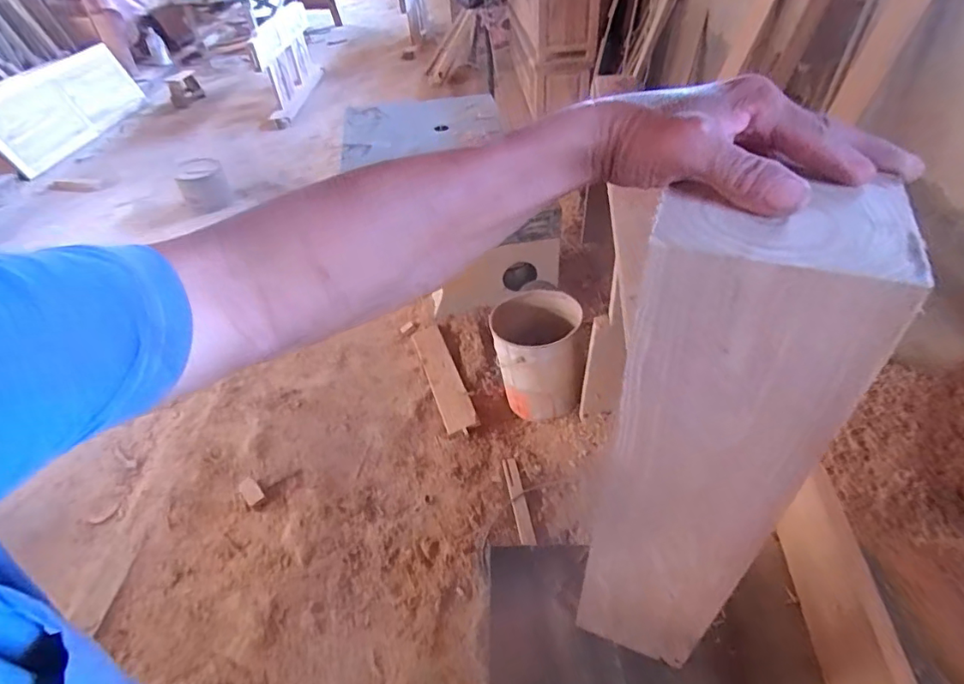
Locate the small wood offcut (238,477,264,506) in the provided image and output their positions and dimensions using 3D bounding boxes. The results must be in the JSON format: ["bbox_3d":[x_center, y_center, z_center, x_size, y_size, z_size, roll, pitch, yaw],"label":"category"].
[{"bbox_3d":[-0.741,0.483,1.653,0.116,0.013,0.053,30,63,37],"label":"small wood offcut"}]

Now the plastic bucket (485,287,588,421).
[{"bbox_3d":[0.196,0.045,1.824,0.292,0.353,0.307,-2,43,2],"label":"plastic bucket"}]

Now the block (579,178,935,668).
[{"bbox_3d":[0.157,0.127,0.421,0.114,0.501,0.080,13,45,16],"label":"block"}]

